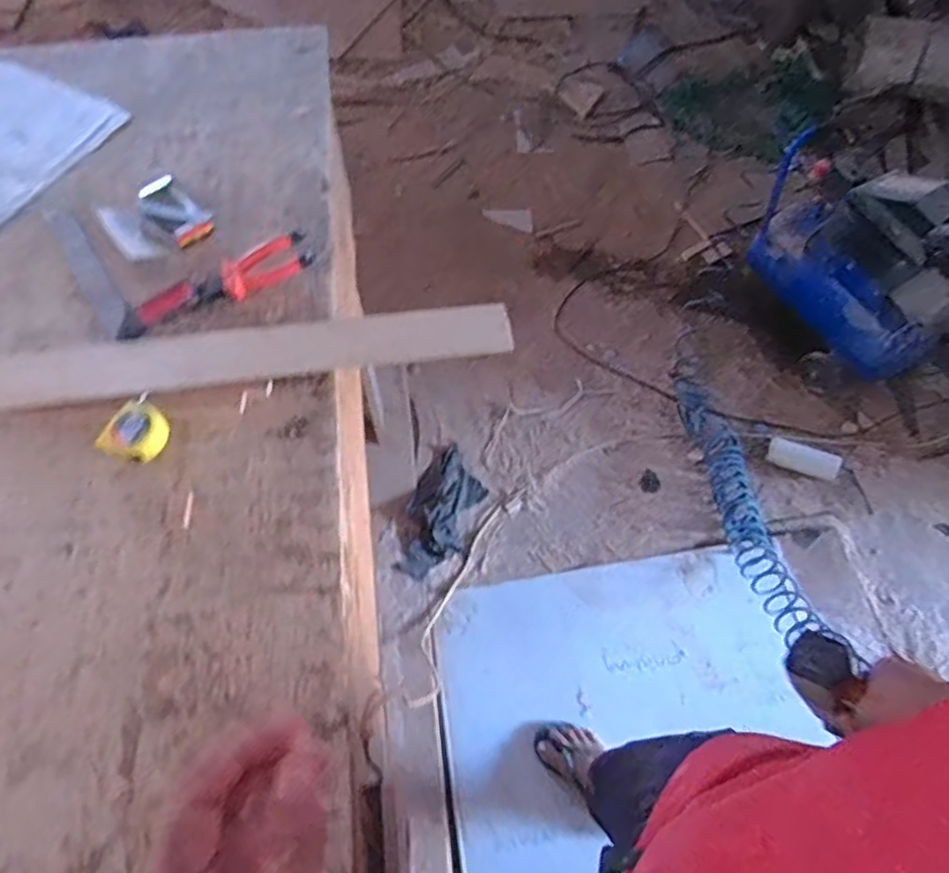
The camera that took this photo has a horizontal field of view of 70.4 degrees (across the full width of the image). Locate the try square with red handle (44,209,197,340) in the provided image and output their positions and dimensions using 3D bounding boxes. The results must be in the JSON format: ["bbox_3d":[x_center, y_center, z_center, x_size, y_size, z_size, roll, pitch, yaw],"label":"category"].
[{"bbox_3d":[-0.513,-0.247,0.944,0.112,0.017,0.277,-40,72,-19],"label":"try square with red handle"}]

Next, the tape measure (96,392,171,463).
[{"bbox_3d":[-0.404,-0.007,0.807,0.067,0.045,0.077,25,66,13],"label":"tape measure"}]

